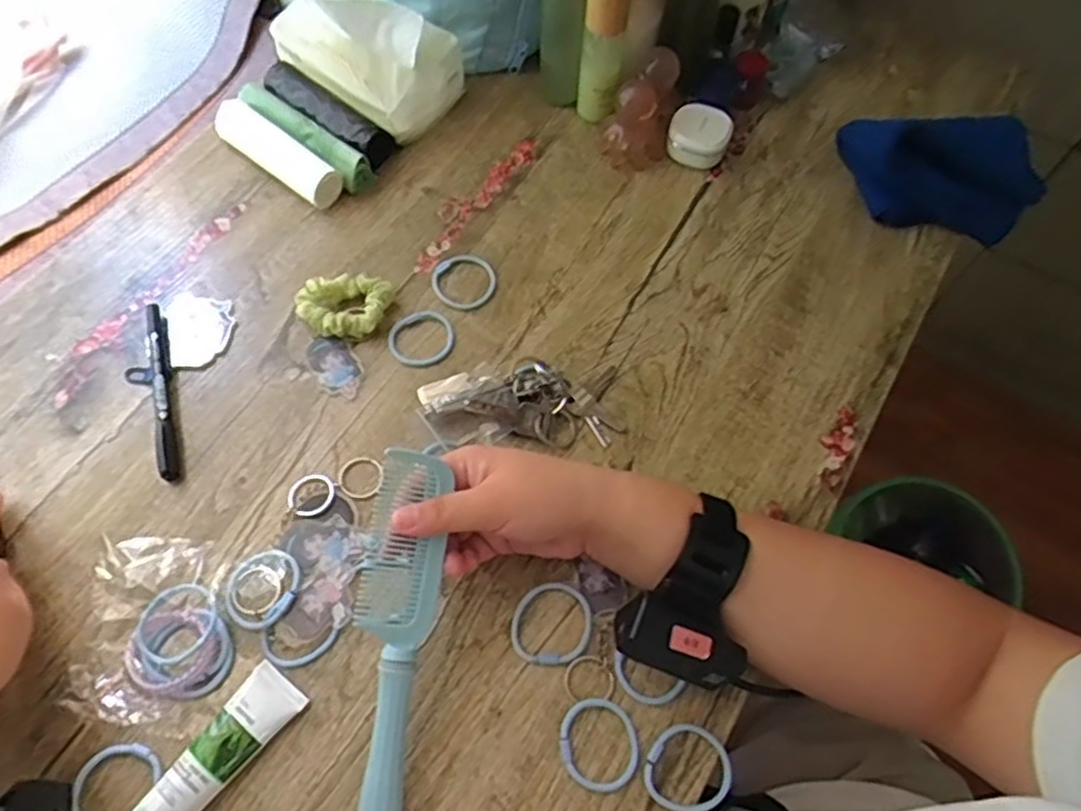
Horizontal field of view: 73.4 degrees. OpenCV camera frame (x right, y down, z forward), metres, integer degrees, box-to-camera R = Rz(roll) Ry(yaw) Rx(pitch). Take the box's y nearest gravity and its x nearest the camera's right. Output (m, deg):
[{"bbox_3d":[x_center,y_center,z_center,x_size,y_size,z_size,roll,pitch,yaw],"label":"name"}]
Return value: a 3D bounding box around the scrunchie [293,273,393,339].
[{"bbox_3d":[-0.146,-0.074,0.546,0.069,0.021,0.050,-11,64,-6],"label":"scrunchie"}]

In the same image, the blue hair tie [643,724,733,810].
[{"bbox_3d":[0.085,0.209,0.415,0.048,0.006,0.047,0,63,-1],"label":"blue hair tie"}]

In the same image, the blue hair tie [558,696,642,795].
[{"bbox_3d":[0.034,0.196,0.419,0.049,0.005,0.045,36,68,16],"label":"blue hair tie"}]

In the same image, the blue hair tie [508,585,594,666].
[{"bbox_3d":[0.007,0.136,0.450,0.052,0.005,0.047,-13,64,-7],"label":"blue hair tie"}]

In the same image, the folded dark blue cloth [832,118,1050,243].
[{"bbox_3d":[0.327,-0.194,0.583,0.151,0.069,0.088,3,63,1],"label":"folded dark blue cloth"}]

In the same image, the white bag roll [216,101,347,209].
[{"bbox_3d":[-0.221,-0.211,0.605,0.131,0.025,0.031,36,68,16],"label":"white bag roll"}]

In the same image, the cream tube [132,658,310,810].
[{"bbox_3d":[-0.186,0.203,0.404,0.034,0.025,0.120,33,67,15],"label":"cream tube"}]

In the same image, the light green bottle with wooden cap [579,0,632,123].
[{"bbox_3d":[0.052,-0.290,0.589,0.033,0.138,0.030,6,63,2],"label":"light green bottle with wooden cap"}]

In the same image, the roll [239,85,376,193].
[{"bbox_3d":[-0.199,-0.226,0.613,0.142,0.035,0.024,38,69,17],"label":"roll"}]

